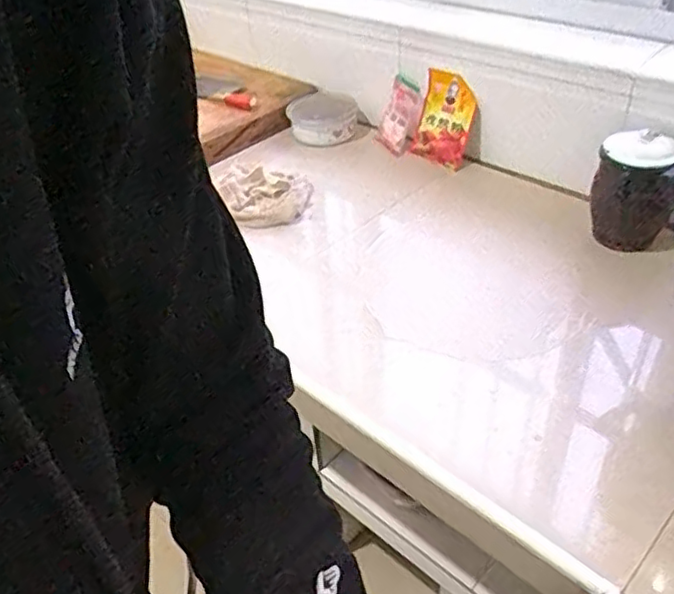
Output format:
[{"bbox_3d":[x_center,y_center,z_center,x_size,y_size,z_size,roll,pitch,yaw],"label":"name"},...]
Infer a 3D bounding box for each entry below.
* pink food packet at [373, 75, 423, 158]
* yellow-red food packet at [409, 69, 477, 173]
[{"bbox_3d":[0.109,-0.316,1.163,0.012,0.130,0.068,-24,57,-40],"label":"pink food packet"},{"bbox_3d":[0.178,-0.292,1.098,0.016,0.156,0.104,-24,49,-35],"label":"yellow-red food packet"}]

